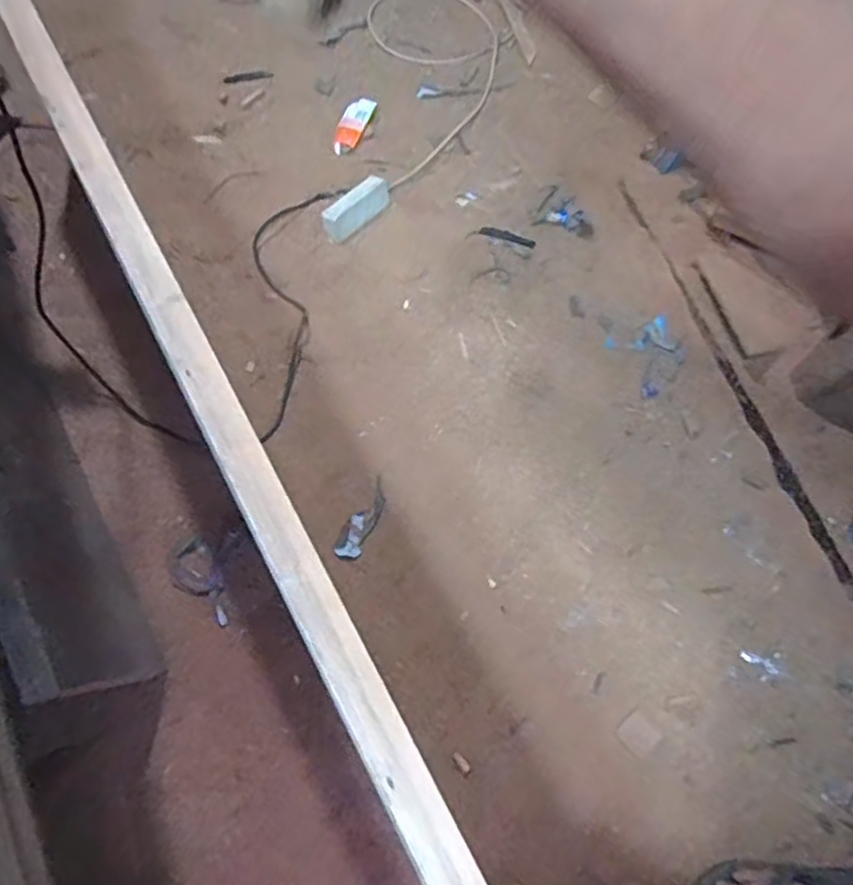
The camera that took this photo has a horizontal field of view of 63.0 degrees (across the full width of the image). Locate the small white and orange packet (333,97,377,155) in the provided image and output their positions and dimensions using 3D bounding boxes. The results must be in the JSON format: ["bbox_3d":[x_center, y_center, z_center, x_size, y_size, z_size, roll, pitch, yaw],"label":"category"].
[{"bbox_3d":[-0.160,-0.665,1.460,0.061,0.015,0.122,30,92,16],"label":"small white and orange packet"}]

